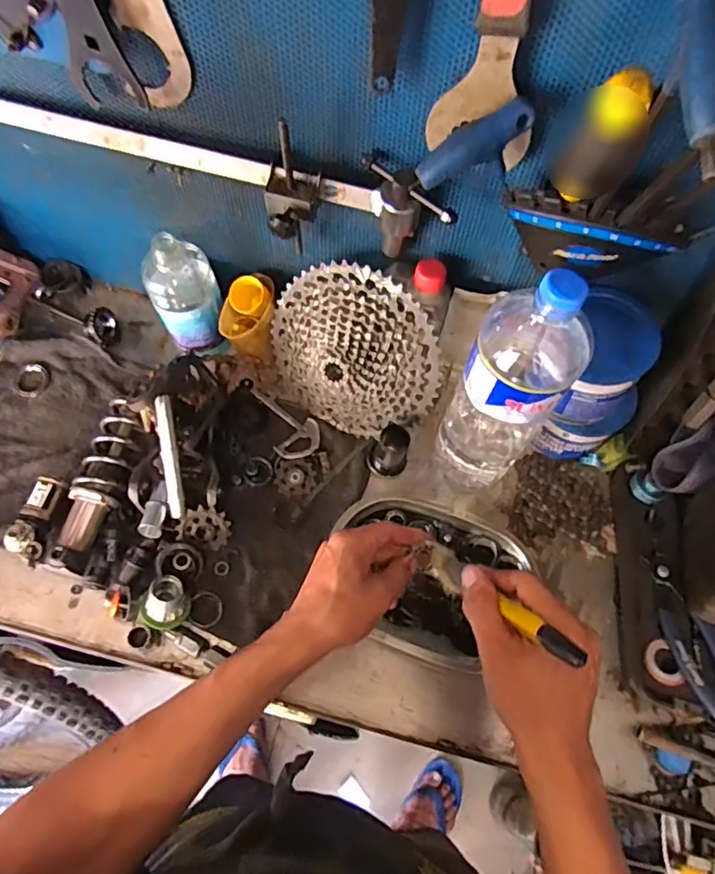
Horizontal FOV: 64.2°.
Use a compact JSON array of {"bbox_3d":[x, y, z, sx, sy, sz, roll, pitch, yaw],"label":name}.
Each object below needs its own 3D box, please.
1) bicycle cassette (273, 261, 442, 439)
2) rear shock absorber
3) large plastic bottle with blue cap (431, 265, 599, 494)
[{"bbox_3d":[-0.016,-0.081,0.604,0.190,0.195,0.048,56,38,-12],"label":"bicycle cassette"},{"bbox_3d":[-0.276,0.049,0.616,0.053,0.049,0.188,12,65,4],"label":"rear shock absorber"},{"bbox_3d":[0.138,-0.039,0.532,0.087,0.315,0.093,41,71,17],"label":"large plastic bottle with blue cap"}]

